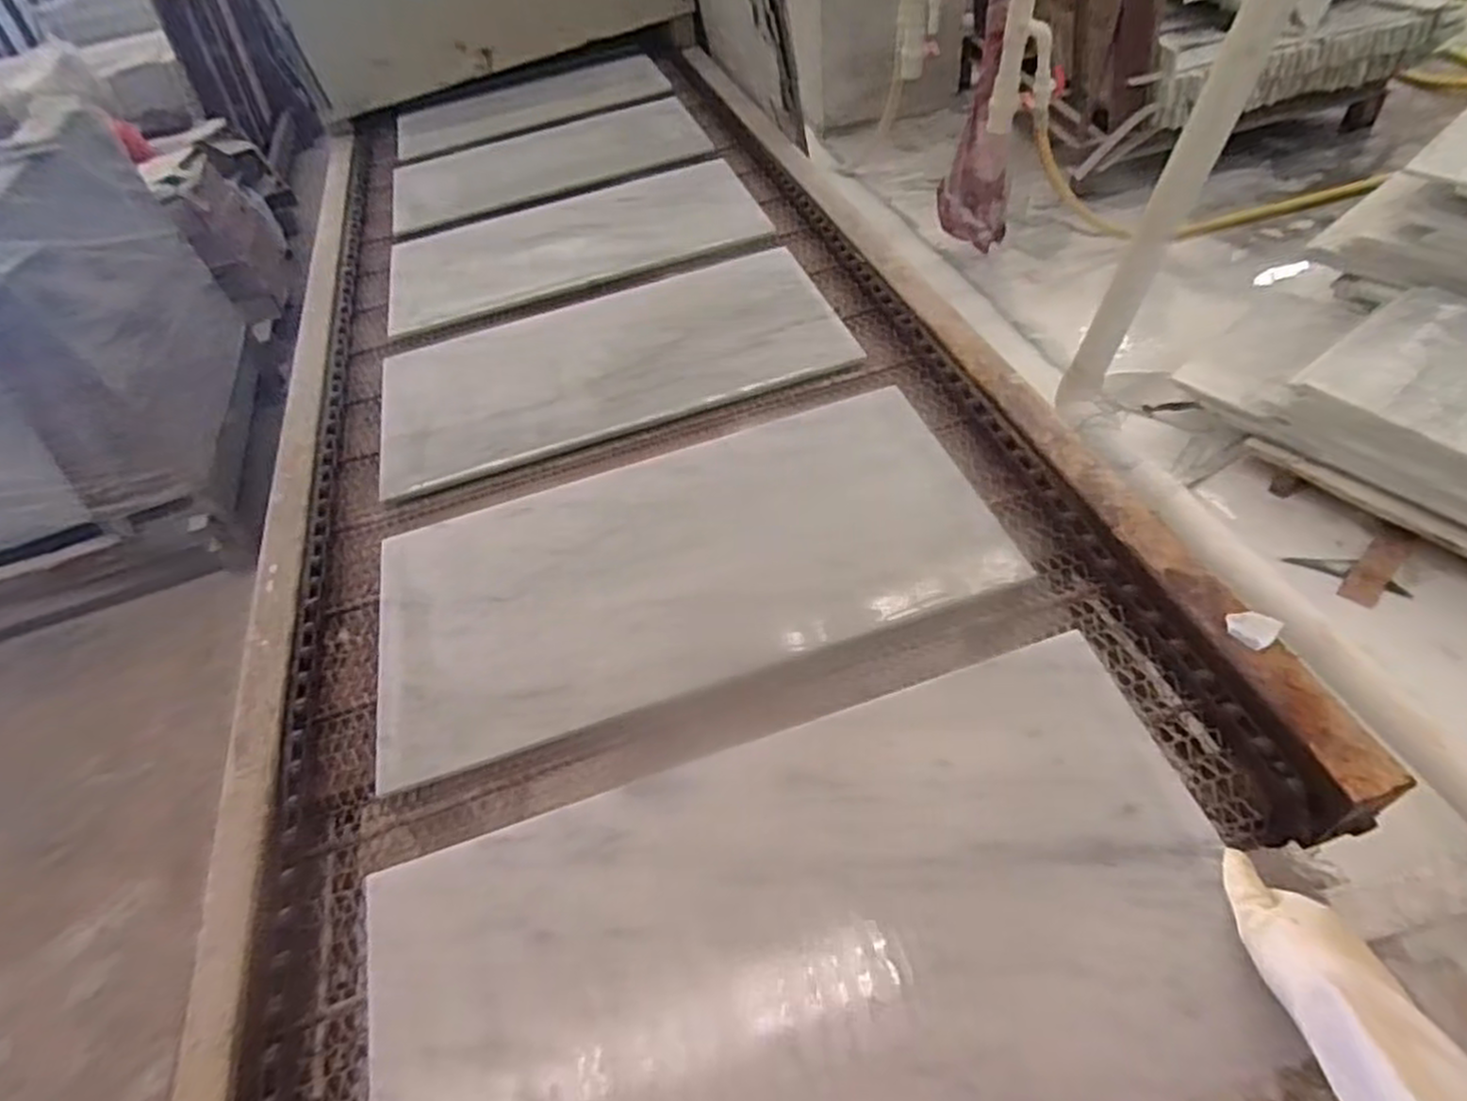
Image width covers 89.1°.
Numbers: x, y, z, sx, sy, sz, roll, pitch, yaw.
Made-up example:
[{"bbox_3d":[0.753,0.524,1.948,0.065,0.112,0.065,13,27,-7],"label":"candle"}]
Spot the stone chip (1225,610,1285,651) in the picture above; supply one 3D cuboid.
[{"bbox_3d":[0.425,0.062,0.609,0.028,0.015,0.035,-31,51,-15],"label":"stone chip"}]

